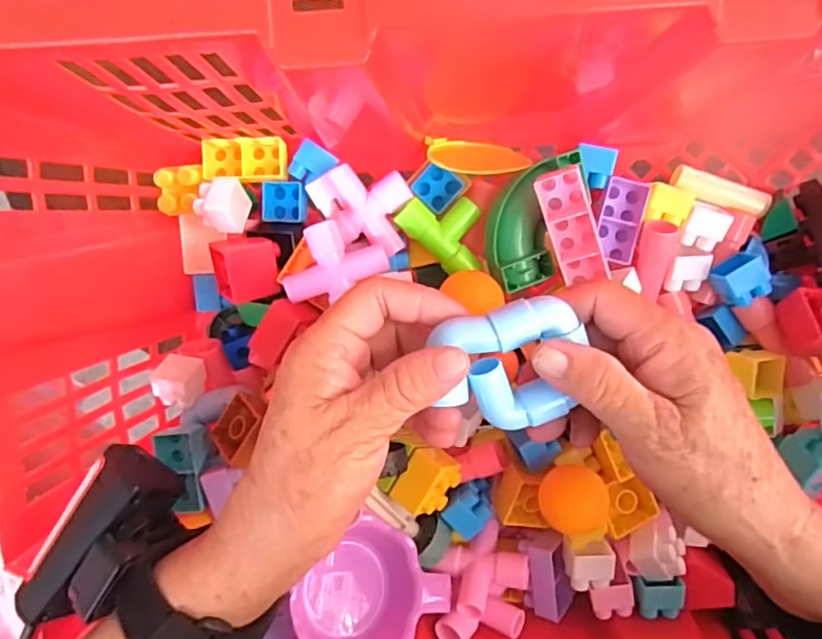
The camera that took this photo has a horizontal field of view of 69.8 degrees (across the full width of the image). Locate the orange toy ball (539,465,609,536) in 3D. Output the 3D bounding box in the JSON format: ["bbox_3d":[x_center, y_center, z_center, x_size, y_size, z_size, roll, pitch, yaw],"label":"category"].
[{"bbox_3d":[0.089,0.104,0.333,0.034,0.040,0.035,-1,66,3],"label":"orange toy ball"}]

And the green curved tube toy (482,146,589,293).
[{"bbox_3d":[0.069,-0.057,0.338,0.044,0.029,0.082,26,98,-4],"label":"green curved tube toy"}]

